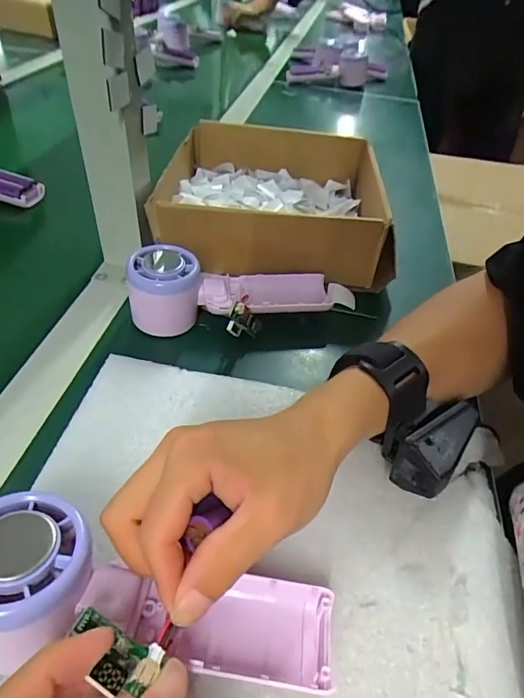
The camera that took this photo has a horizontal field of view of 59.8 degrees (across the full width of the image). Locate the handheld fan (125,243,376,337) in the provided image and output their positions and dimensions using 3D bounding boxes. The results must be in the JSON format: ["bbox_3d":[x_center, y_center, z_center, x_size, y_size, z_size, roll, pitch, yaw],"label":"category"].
[{"bbox_3d":[-0.007,-0.050,0.376,0.198,0.050,0.063,-5,45,-10],"label":"handheld fan"}]

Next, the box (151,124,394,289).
[{"bbox_3d":[0.016,-0.163,0.488,0.225,0.073,0.228,5,44,2],"label":"box"}]

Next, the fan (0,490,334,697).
[{"bbox_3d":[-0.046,0.107,0.192,0.165,0.039,0.063,21,43,-11],"label":"fan"}]

